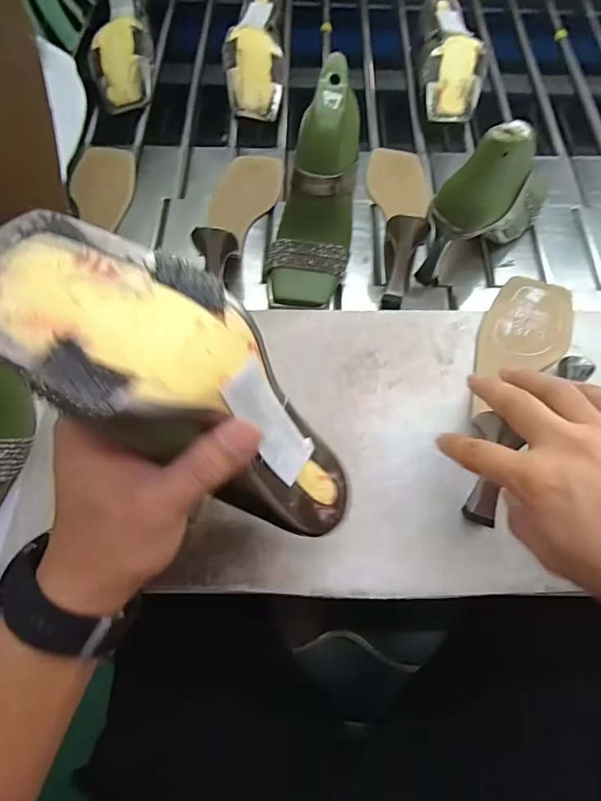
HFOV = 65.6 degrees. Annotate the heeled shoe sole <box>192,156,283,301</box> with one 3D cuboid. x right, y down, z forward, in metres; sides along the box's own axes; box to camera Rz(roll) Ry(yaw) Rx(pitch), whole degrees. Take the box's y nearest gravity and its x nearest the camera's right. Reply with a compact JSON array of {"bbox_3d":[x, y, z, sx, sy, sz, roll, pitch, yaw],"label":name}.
[{"bbox_3d":[-0.074,-0.214,0.558,0.077,0.090,0.222,8,52,1],"label":"heeled shoe sole"}]

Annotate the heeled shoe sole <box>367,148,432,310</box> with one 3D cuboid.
[{"bbox_3d":[0.110,-0.225,0.540,0.079,0.069,0.245,12,64,3],"label":"heeled shoe sole"}]

